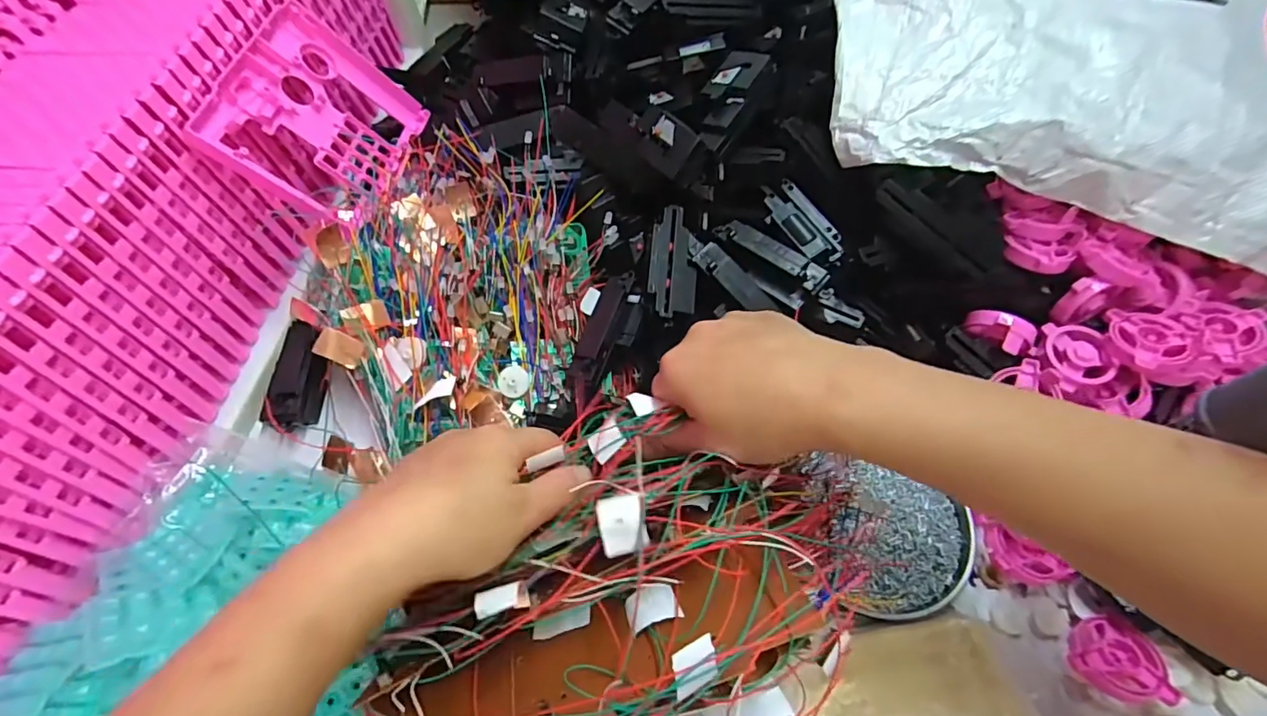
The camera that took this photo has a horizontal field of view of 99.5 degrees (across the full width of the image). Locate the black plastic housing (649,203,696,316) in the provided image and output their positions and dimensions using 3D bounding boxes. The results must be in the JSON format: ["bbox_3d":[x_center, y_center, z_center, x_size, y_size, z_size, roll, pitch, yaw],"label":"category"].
[{"bbox_3d":[0.031,-0.075,0.420,0.036,0.012,0.093,7,71,-8],"label":"black plastic housing"}]

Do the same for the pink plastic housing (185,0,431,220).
[{"bbox_3d":[-0.255,-0.194,0.443,0.015,0.129,0.159,-15,53,38],"label":"pink plastic housing"}]

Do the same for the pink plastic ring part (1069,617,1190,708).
[{"bbox_3d":[0.310,0.195,0.346,0.050,0.026,0.045,9,60,3],"label":"pink plastic ring part"}]

